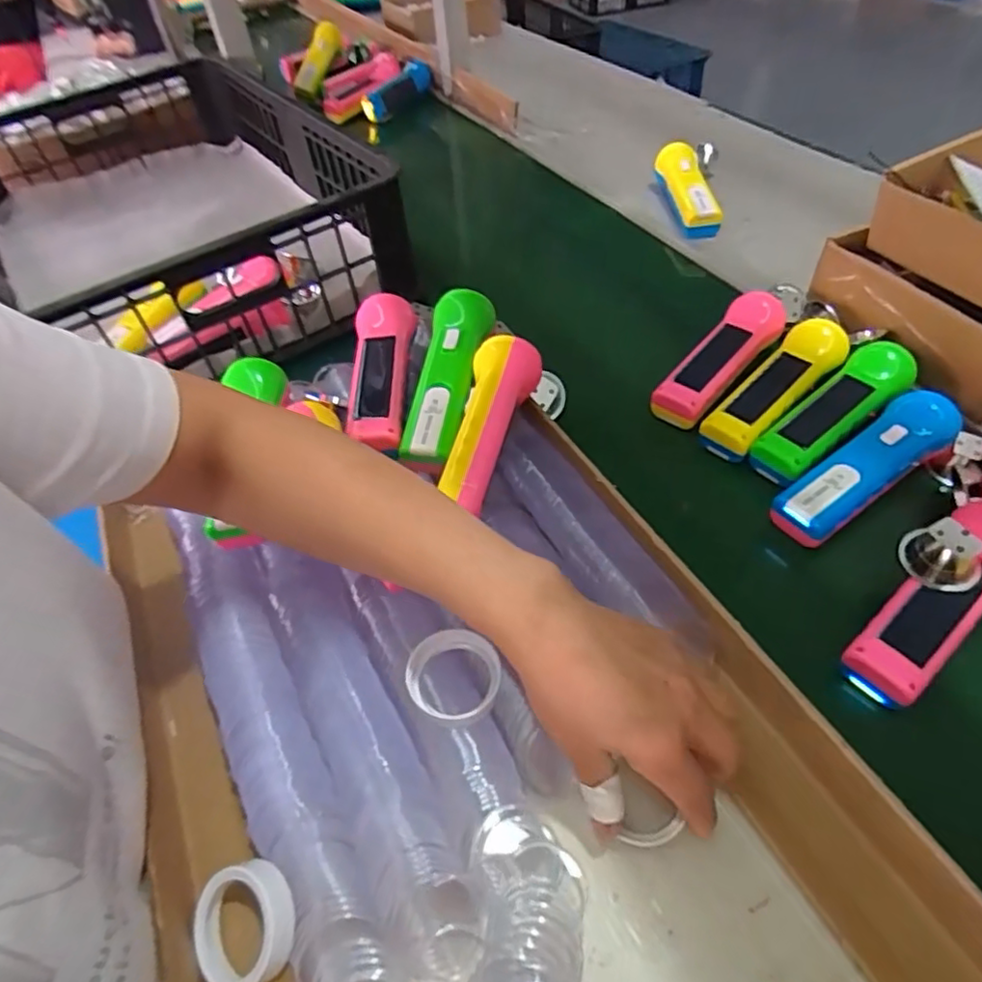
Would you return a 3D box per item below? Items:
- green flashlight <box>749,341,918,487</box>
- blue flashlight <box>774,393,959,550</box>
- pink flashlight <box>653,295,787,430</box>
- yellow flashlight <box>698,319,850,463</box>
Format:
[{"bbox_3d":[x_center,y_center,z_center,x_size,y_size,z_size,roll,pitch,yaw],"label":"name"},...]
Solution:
[{"bbox_3d":[0.278,-0.064,0.502,0.156,0.043,0.048,-33,54,-21],"label":"green flashlight"},{"bbox_3d":[0.282,-0.019,0.466,0.160,0.045,0.042,-28,52,-20],"label":"blue flashlight"},{"bbox_3d":[0.206,-0.119,0.556,0.048,0.048,0.150,32,59,28],"label":"pink flashlight"},{"bbox_3d":[0.241,-0.088,0.526,0.050,0.045,0.154,36,60,30],"label":"yellow flashlight"}]

